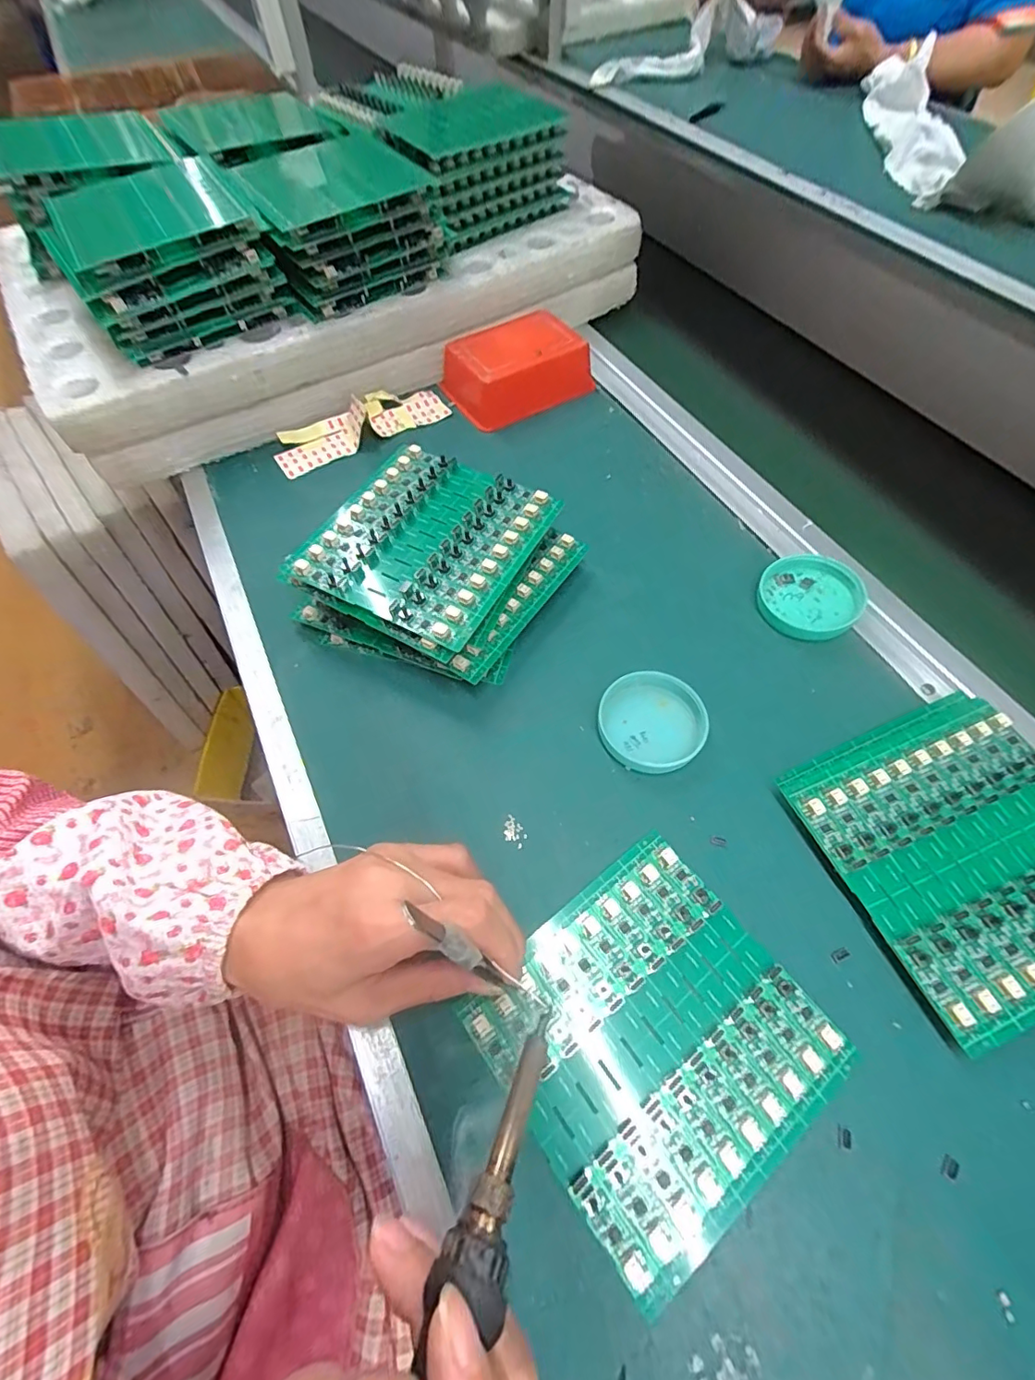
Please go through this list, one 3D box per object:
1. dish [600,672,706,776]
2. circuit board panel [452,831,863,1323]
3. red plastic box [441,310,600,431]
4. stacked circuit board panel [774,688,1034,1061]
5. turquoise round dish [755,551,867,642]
[{"bbox_3d":[0.083,0.019,0.328,0.062,0.013,0.061,-1,60,2],"label":"dish"},{"bbox_3d":[0.065,0.163,0.252,0.136,0.006,0.133,-35,65,-16],"label":"circuit board panel"},{"bbox_3d":[-0.003,-0.300,0.492,0.121,0.044,0.087,-29,63,-14],"label":"red plastic box"},{"bbox_3d":[0.238,0.083,0.282,0.137,0.020,0.144,-21,62,-10],"label":"stacked circuit board panel"},{"bbox_3d":[0.204,-0.067,0.371,0.062,0.017,0.063,12,62,9],"label":"turquoise round dish"}]

